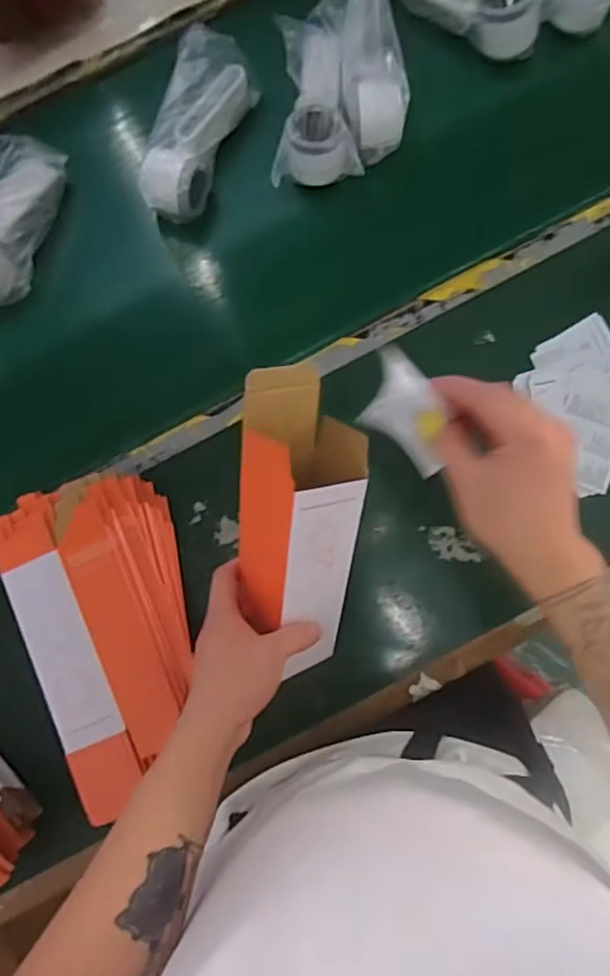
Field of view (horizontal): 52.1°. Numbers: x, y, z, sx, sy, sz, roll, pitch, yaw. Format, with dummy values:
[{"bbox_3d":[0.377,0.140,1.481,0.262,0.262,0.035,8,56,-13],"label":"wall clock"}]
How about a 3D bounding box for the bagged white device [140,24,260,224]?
[{"bbox_3d":[-0.121,-0.369,0.651,0.081,0.066,0.185,23,91,3],"label":"bagged white device"}]

